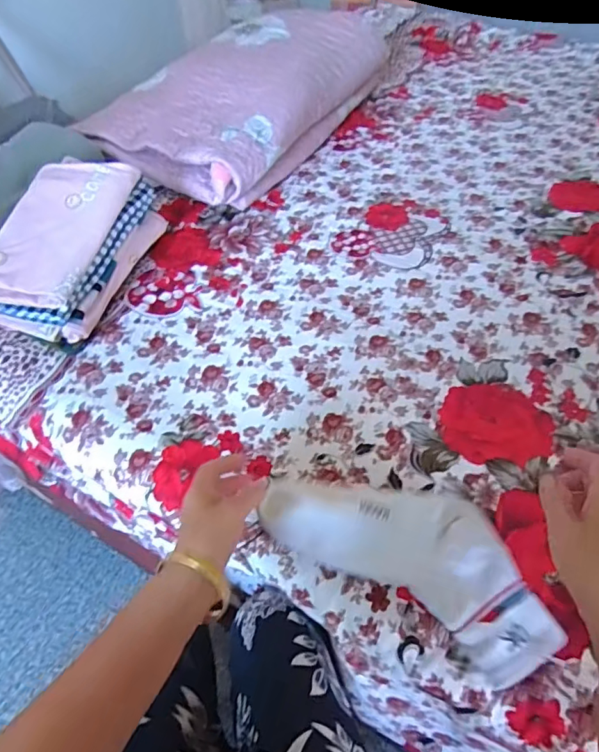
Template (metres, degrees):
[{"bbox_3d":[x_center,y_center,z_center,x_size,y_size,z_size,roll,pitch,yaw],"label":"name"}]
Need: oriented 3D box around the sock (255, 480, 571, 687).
[{"bbox_3d":[0.099,0.158,0.457,0.263,0.052,0.117,23,53,17],"label":"sock"}]

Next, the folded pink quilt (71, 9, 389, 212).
[{"bbox_3d":[-0.079,-0.628,1.096,0.340,0.145,0.754,20,52,19],"label":"folded pink quilt"}]

